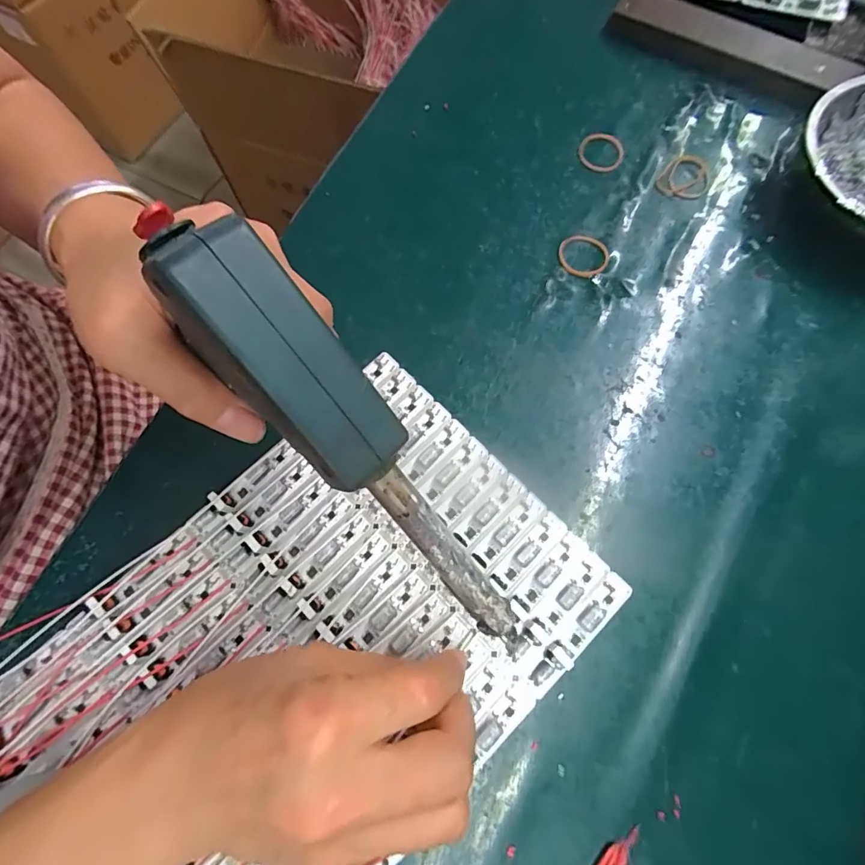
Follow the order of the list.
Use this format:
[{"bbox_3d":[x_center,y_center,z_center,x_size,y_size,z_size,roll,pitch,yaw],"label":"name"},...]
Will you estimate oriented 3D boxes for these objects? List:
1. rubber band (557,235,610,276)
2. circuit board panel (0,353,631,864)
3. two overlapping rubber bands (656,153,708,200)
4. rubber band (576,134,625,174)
[{"bbox_3d":[0.098,-0.116,0.305,0.032,0.004,0.030,0,74,1],"label":"rubber band"},{"bbox_3d":[-0.111,0.154,0.222,0.418,0.015,0.190,-42,77,-11],"label":"circuit board panel"},{"bbox_3d":[0.171,-0.171,0.318,0.030,0.004,0.041,34,77,10],"label":"two overlapping rubber bands"},{"bbox_3d":[0.117,-0.196,0.327,0.031,0.005,0.030,0,74,1],"label":"rubber band"}]

